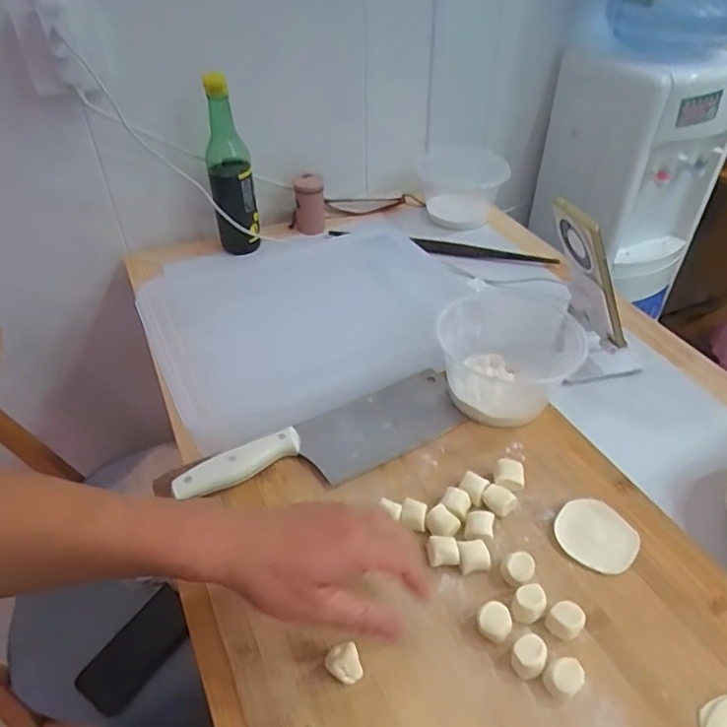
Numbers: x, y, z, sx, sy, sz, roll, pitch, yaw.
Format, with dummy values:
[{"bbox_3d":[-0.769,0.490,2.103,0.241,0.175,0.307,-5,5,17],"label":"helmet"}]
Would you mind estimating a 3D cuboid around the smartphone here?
[{"bbox_3d":[-0.279,0.357,0.709,0.076,0.007,0.144,29,57,27],"label":"smartphone"}]

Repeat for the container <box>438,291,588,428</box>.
[{"bbox_3d":[0.139,-0.007,0.570,0.125,0.081,0.121,7,42,9],"label":"container"}]

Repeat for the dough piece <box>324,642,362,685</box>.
[{"bbox_3d":[-0.013,0.205,0.388,0.023,0.030,0.016,-12,43,-16],"label":"dough piece"}]

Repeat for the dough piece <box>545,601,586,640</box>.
[{"bbox_3d":[0.148,0.189,0.418,0.023,0.023,0.018,33,52,32],"label":"dough piece"}]

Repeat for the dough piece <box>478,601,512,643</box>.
[{"bbox_3d":[0.094,0.189,0.414,0.023,0.020,0.023,-1,42,1],"label":"dough piece"}]

